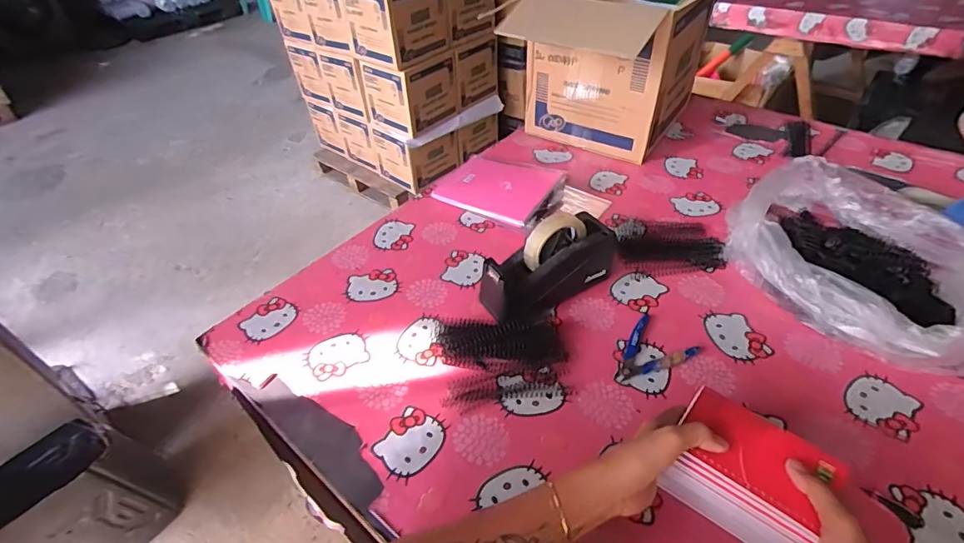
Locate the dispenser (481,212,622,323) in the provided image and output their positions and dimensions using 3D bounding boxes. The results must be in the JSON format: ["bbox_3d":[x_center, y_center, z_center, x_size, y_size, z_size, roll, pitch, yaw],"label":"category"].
[{"bbox_3d":[0.100,-0.008,0.697,0.212,0.122,0.079,-25,47,-21],"label":"dispenser"}]

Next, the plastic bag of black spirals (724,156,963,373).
[{"bbox_3d":[0.550,-0.008,0.678,0.263,0.098,0.388,-18,45,-14],"label":"plastic bag of black spirals"}]

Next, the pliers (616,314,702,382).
[{"bbox_3d":[0.222,0.109,0.638,0.114,0.014,0.085,-30,49,-25],"label":"pliers"}]

